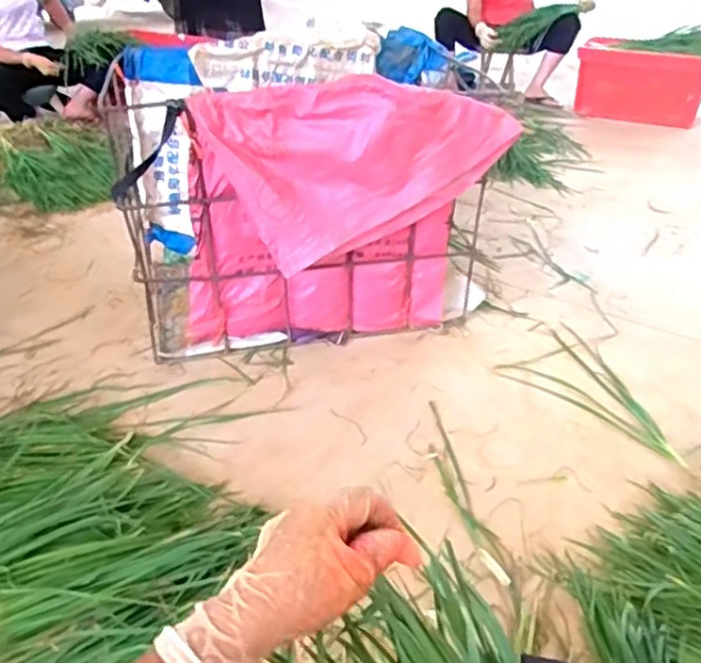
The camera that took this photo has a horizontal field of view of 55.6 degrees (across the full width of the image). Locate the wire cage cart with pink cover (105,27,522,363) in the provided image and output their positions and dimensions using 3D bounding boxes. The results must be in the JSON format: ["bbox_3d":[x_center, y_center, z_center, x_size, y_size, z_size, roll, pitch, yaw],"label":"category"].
[{"bbox_3d":[-0.107,-0.350,1.650,0.837,0.604,0.637,-5,33,-10],"label":"wire cage cart with pink cover"}]

